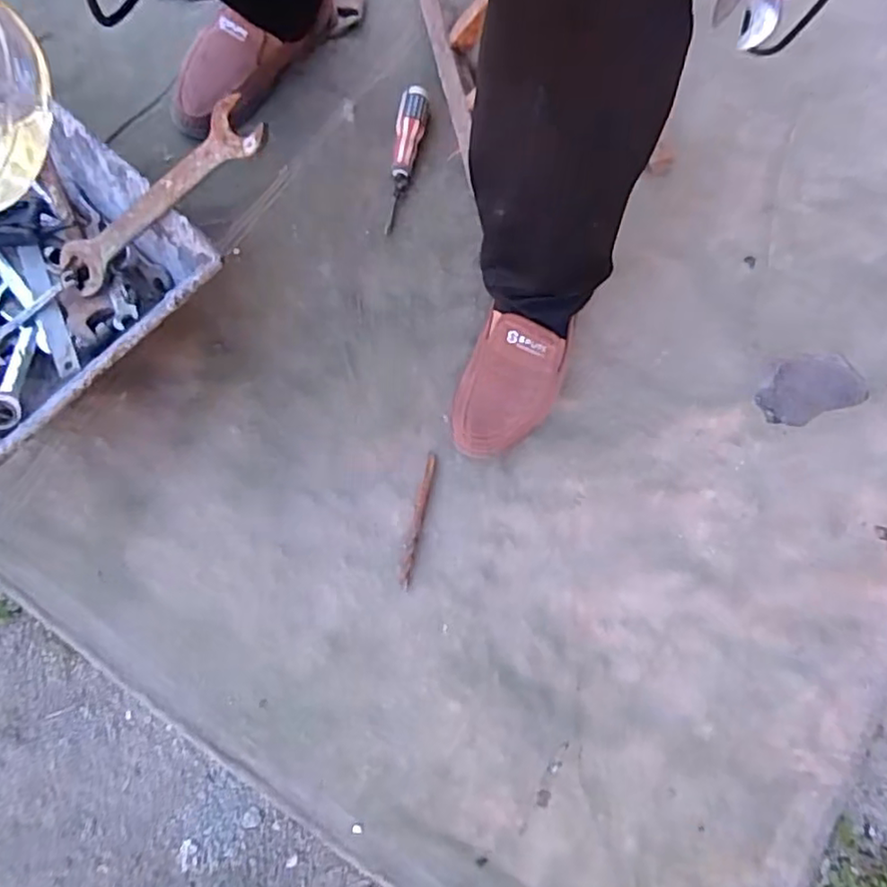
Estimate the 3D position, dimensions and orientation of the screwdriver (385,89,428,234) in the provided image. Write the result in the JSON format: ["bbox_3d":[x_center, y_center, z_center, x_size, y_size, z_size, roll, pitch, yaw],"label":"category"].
[{"bbox_3d":[-0.047,-0.345,0.746,0.033,0.025,0.190,9,75,0],"label":"screwdriver"}]

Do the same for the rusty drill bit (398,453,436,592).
[{"bbox_3d":[-0.027,0.079,0.641,0.013,0.004,0.141,11,75,1],"label":"rusty drill bit"}]

